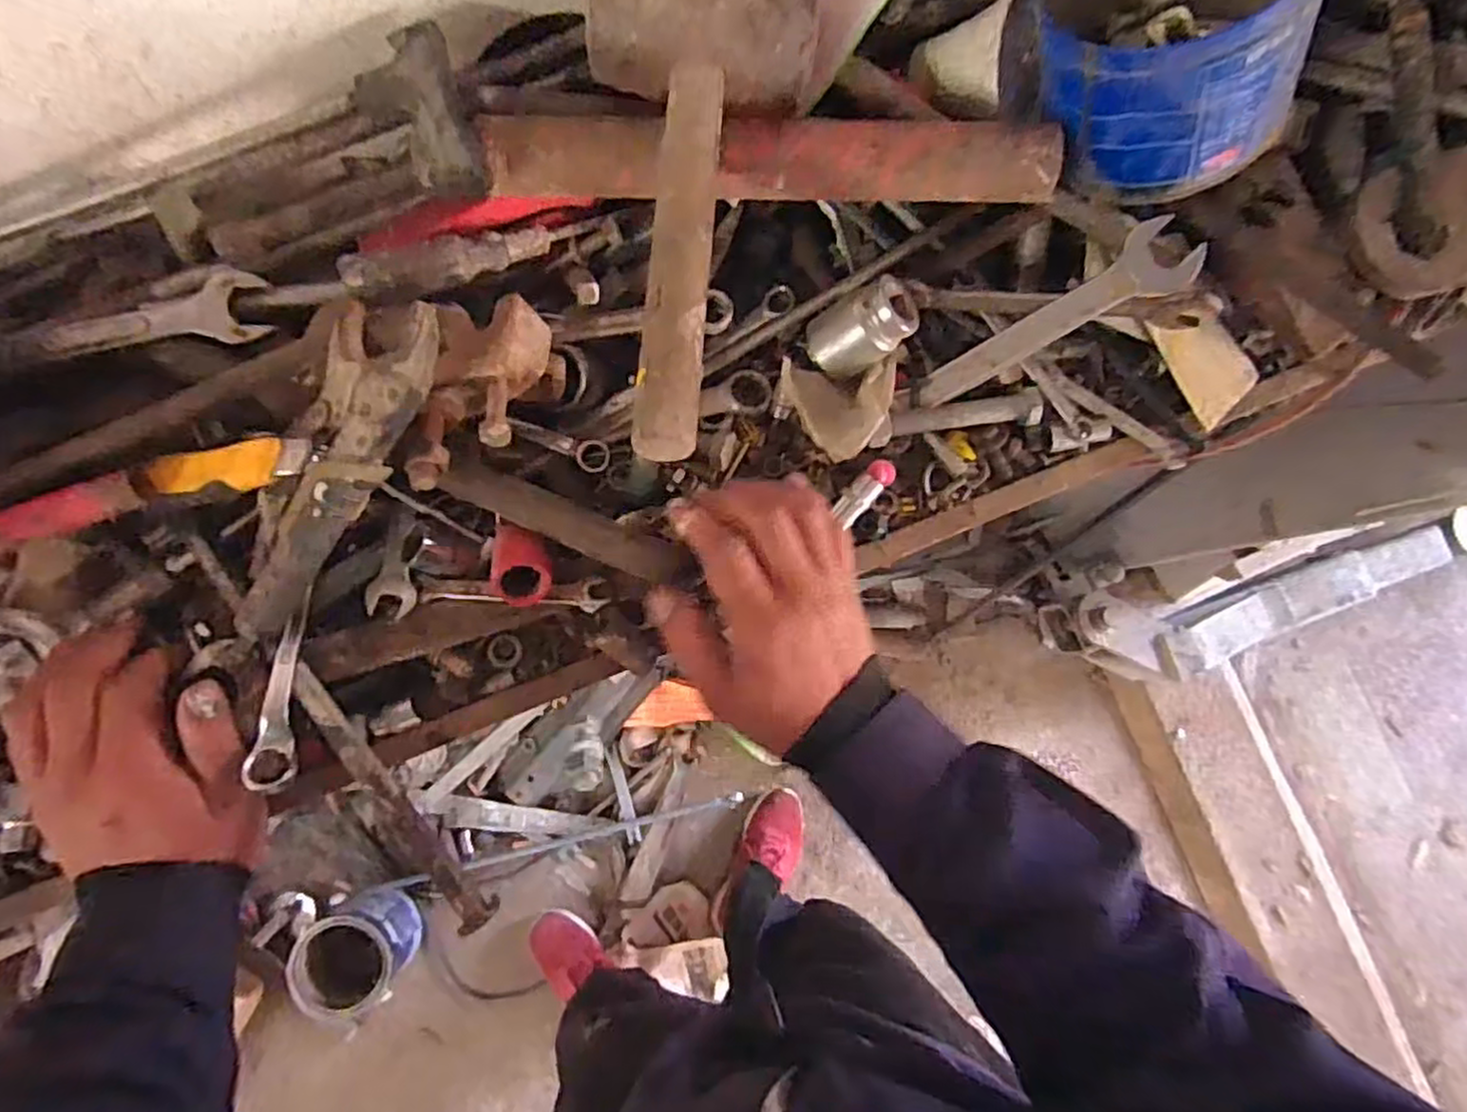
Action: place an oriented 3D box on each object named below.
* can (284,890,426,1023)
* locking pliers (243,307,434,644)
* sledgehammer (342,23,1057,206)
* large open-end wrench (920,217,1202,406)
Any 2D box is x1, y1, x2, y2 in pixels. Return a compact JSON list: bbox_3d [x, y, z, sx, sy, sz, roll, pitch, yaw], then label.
[{"bbox_3d":[-0.633,0.674,1.247,0.189,0.118,0.158,-34,87,-8],"label":"can"},{"bbox_3d":[-0.216,-0.048,0.391,0.063,0.034,0.194,32,99,0],"label":"locking pliers"},{"bbox_3d":[-0.006,-0.223,0.397,0.363,0.041,0.080,2,83,-5],"label":"sledgehammer"},{"bbox_3d":[0.191,-0.142,0.447,0.167,0.010,0.040,-28,85,25],"label":"large open-end wrench"}]

